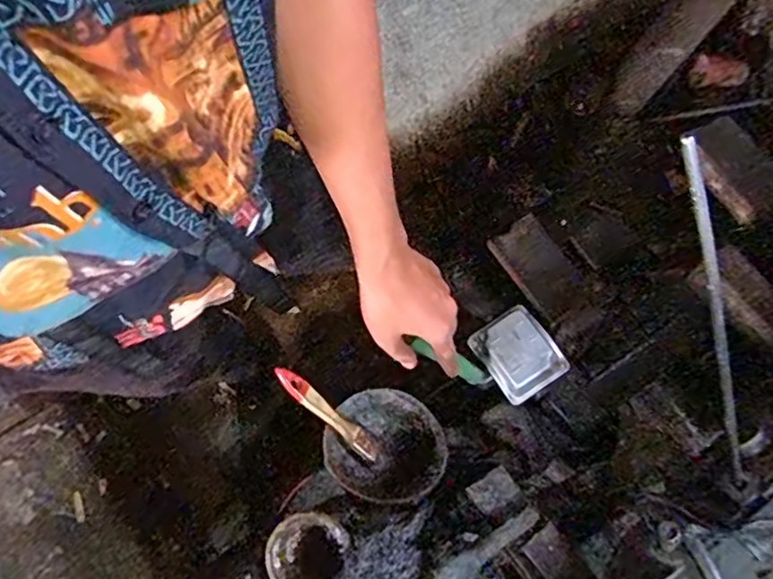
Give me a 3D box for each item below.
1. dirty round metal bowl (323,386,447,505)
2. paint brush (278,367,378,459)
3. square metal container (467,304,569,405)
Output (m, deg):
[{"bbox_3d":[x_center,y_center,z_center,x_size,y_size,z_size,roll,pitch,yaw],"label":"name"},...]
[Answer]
[{"bbox_3d":[-0.001,0.166,0.652,0.124,0.043,0.107,23,72,7],"label":"dirty round metal bowl"},{"bbox_3d":[-0.060,0.130,0.637,0.142,0.005,0.022,44,54,-17],"label":"paint brush"},{"bbox_3d":[0.139,0.066,0.640,0.071,0.033,0.086,-32,74,-11],"label":"square metal container"}]

